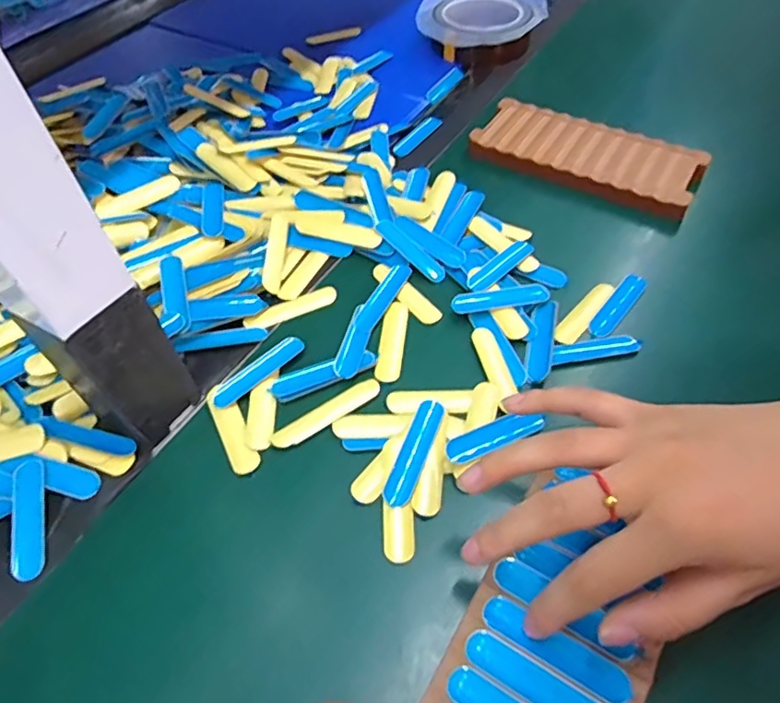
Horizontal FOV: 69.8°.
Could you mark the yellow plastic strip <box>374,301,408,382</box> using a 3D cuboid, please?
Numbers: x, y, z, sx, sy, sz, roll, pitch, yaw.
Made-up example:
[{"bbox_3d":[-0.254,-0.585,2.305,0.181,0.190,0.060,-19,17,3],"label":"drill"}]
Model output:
[{"bbox_3d":[0.001,-0.008,0.349,0.015,0.004,0.064,4,53,6],"label":"yellow plastic strip"}]

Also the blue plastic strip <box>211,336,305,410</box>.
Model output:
[{"bbox_3d":[-0.079,0.011,0.334,0.062,0.006,0.014,-37,59,-23],"label":"blue plastic strip"}]

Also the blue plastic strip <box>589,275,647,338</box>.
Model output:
[{"bbox_3d":[0.148,-0.029,0.363,0.015,0.004,0.062,42,65,7],"label":"blue plastic strip"}]

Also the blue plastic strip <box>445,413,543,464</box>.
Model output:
[{"bbox_3d":[0.053,0.043,0.286,0.051,0.005,0.015,-21,53,4],"label":"blue plastic strip"}]

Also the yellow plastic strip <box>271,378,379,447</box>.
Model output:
[{"bbox_3d":[-0.035,0.034,0.315,0.066,0.004,0.014,-31,57,-19],"label":"yellow plastic strip"}]

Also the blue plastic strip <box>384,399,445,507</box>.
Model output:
[{"bbox_3d":[0.013,0.052,0.295,0.015,0.004,0.061,27,60,2],"label":"blue plastic strip"}]

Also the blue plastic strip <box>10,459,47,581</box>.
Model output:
[{"bbox_3d":[-0.185,0.085,0.287,0.017,0.004,0.062,-14,59,-17],"label":"blue plastic strip"}]

